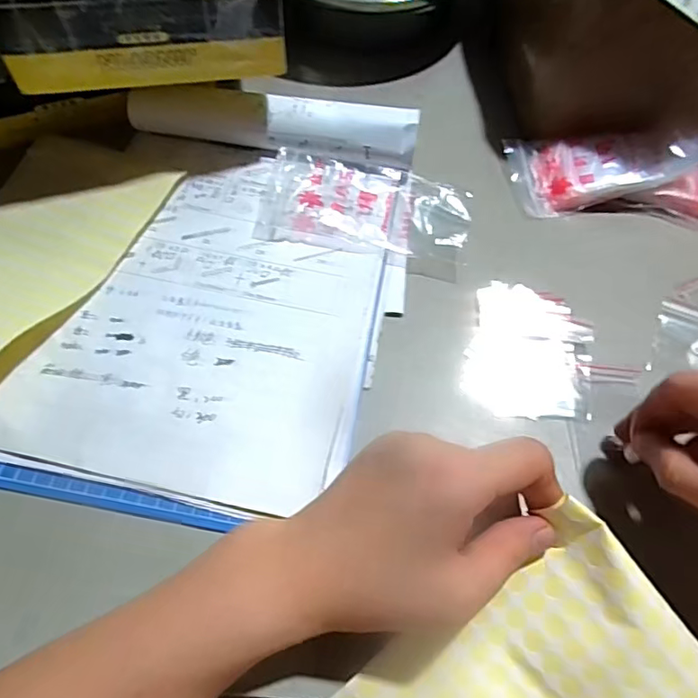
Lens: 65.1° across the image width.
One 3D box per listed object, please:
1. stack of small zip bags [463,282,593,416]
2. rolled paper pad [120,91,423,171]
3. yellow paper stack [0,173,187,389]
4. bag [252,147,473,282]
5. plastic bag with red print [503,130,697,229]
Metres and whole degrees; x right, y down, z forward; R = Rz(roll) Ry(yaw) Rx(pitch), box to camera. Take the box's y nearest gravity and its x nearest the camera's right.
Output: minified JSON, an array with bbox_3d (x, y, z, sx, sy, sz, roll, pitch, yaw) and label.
[{"bbox_3d":[0.117,0.001,0.355,0.077,0.012,0.093,12,59,4],"label":"stack of small zip bags"},{"bbox_3d":[-0.057,-0.168,0.416,0.213,0.036,0.033,9,59,2],"label":"rolled paper pad"},{"bbox_3d":[-0.217,-0.064,0.352,0.122,0.032,0.207,23,61,10],"label":"yellow paper stack"},{"bbox_3d":[0.013,-0.103,0.397,0.147,0.018,0.078,10,59,3],"label":"bag"},{"bbox_3d":[0.225,-0.136,0.415,0.190,0.045,0.071,6,59,0],"label":"plastic bag with red print"}]

